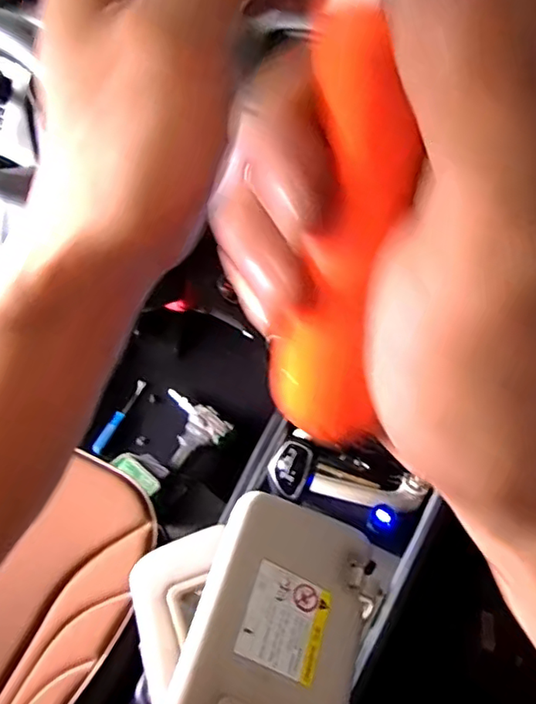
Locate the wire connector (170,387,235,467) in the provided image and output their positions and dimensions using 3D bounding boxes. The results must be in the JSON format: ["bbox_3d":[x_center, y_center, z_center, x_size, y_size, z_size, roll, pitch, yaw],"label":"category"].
[{"bbox_3d":[-0.178,0.144,1.203,0.138,0.019,0.173,-31,55,-21],"label":"wire connector"}]

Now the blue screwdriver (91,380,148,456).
[{"bbox_3d":[-0.323,0.138,1.255,0.018,0.025,0.203,17,53,16],"label":"blue screwdriver"}]

